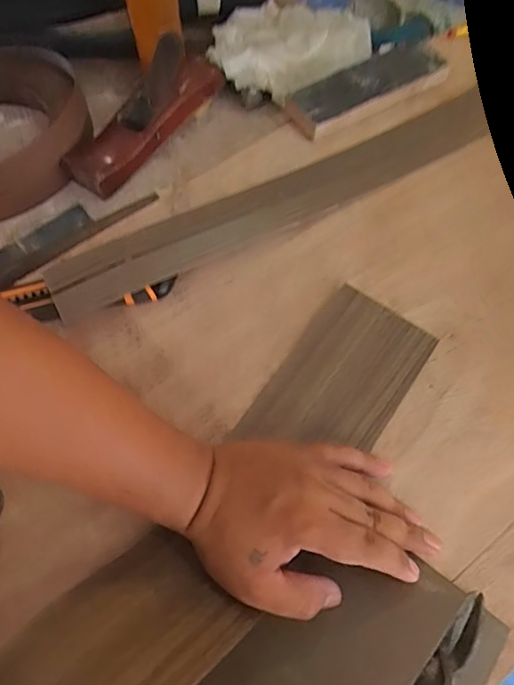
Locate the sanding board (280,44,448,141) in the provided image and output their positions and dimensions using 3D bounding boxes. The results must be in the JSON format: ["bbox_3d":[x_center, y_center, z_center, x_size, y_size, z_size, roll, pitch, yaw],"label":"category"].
[{"bbox_3d":[0.115,-0.269,0.530,0.175,0.023,0.062,-29,66,-12],"label":"sanding board"}]

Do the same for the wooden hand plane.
[{"bbox_3d":[-0.114,-0.232,0.498,0.059,0.069,0.191,30,69,16],"label":"wooden hand plane"}]

